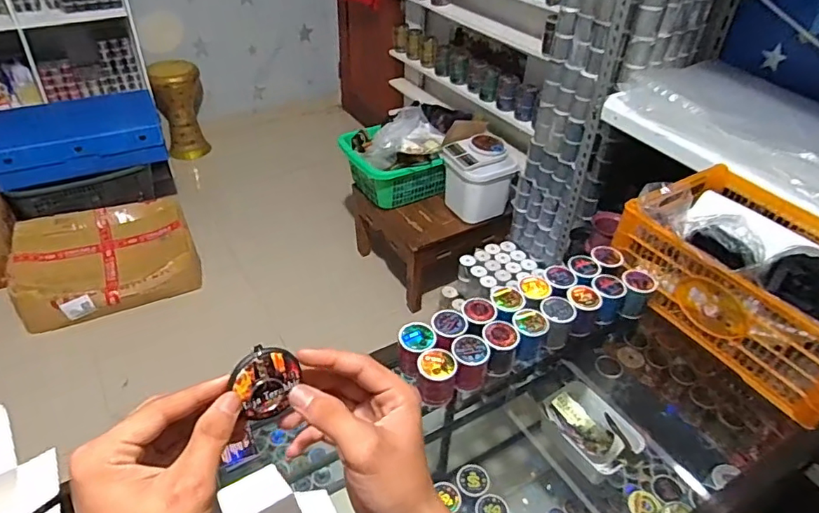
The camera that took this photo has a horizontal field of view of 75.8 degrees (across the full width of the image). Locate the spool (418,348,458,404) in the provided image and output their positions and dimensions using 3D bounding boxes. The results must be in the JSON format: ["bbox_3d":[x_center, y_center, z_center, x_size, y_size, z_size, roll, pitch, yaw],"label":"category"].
[{"bbox_3d":[0.038,0.175,0.752,0.053,0.077,0.050,2,41,-2],"label":"spool"}]

